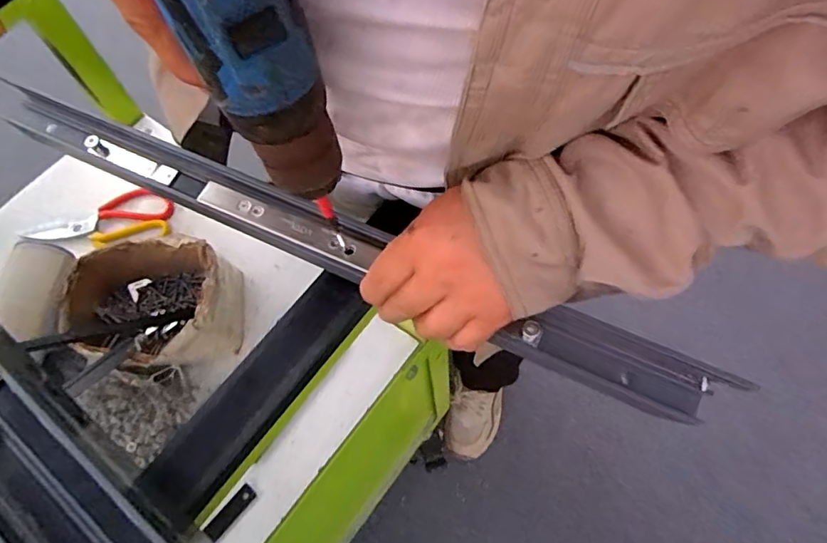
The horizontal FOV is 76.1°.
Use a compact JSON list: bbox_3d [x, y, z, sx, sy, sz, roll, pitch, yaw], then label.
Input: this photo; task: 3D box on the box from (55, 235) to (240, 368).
[{"bbox_3d":[-0.302,0.042,0.617,0.178,0.077,0.154,1,63,4],"label":"box"}]

